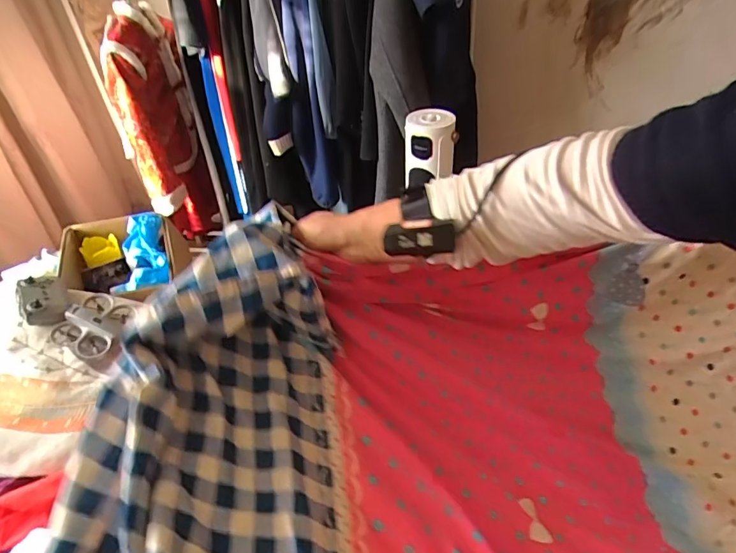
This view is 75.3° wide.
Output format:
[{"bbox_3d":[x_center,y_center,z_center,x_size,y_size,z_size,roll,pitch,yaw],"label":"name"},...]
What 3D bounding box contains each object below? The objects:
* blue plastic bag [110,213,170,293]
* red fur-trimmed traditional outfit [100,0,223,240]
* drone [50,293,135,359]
[{"bbox_3d":[-0.555,-0.054,1.143,0.135,0.067,0.268,-17,40,-14],"label":"blue plastic bag"},{"bbox_3d":[-0.653,-0.438,1.552,0.208,0.718,0.223,-15,40,-12],"label":"red fur-trimmed traditional outfit"},{"bbox_3d":[-0.518,0.089,0.909,0.105,0.033,0.126,30,47,-3],"label":"drone"}]

